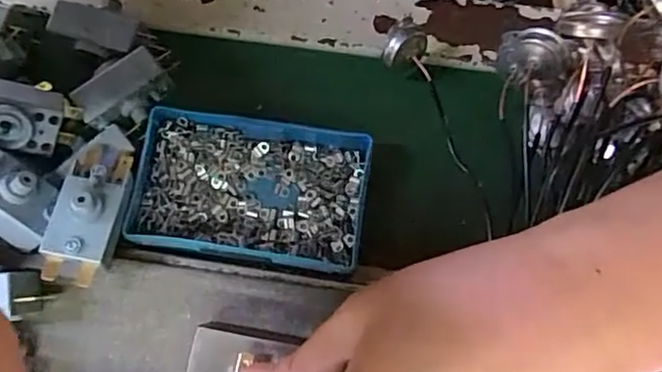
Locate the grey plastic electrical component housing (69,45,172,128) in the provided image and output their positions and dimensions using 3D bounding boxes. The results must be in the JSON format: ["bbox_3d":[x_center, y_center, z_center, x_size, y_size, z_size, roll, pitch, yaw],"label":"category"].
[{"bbox_3d":[-0.109,-0.049,0.318,0.046,0.014,0.028,-40,80,-5],"label":"grey plastic electrical component housing"}]

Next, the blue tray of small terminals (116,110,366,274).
[{"bbox_3d":[-0.040,0.000,0.311,0.113,0.020,0.073,7,79,4],"label":"blue tray of small terminals"}]

